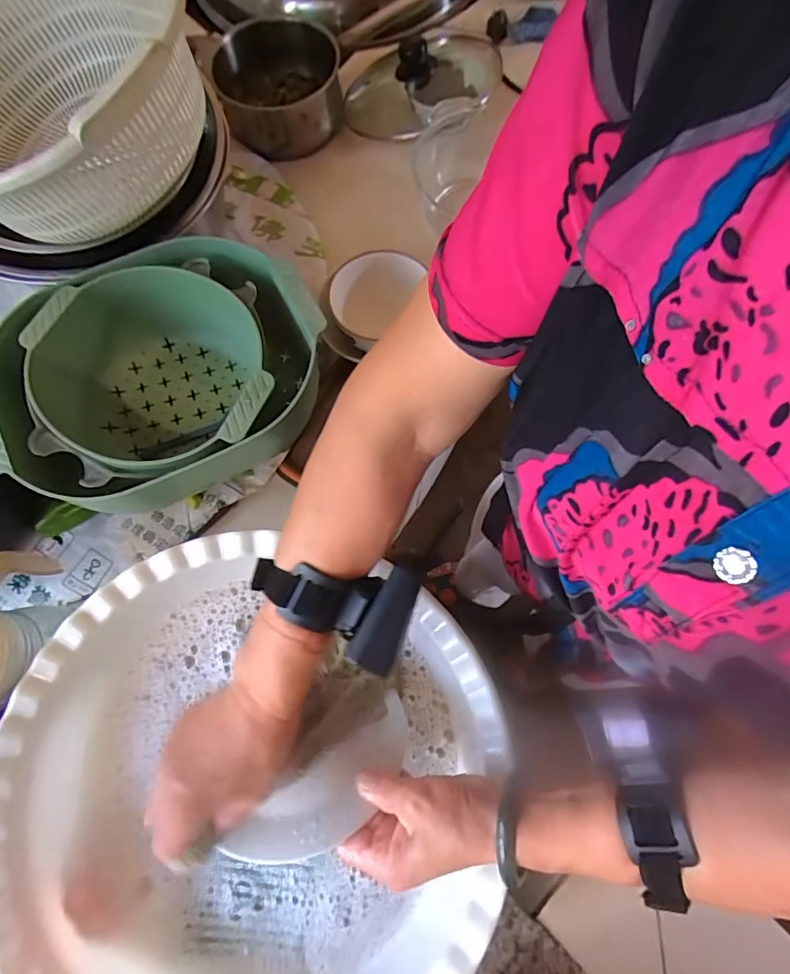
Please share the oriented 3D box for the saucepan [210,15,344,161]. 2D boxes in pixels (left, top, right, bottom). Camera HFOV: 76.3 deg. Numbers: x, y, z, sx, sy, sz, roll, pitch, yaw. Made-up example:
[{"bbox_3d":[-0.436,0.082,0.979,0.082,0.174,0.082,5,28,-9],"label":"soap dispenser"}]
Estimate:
[{"bbox_3d":[-0.162,-0.566,0.709,0.167,0.080,0.174,0,73,1],"label":"saucepan"}]

